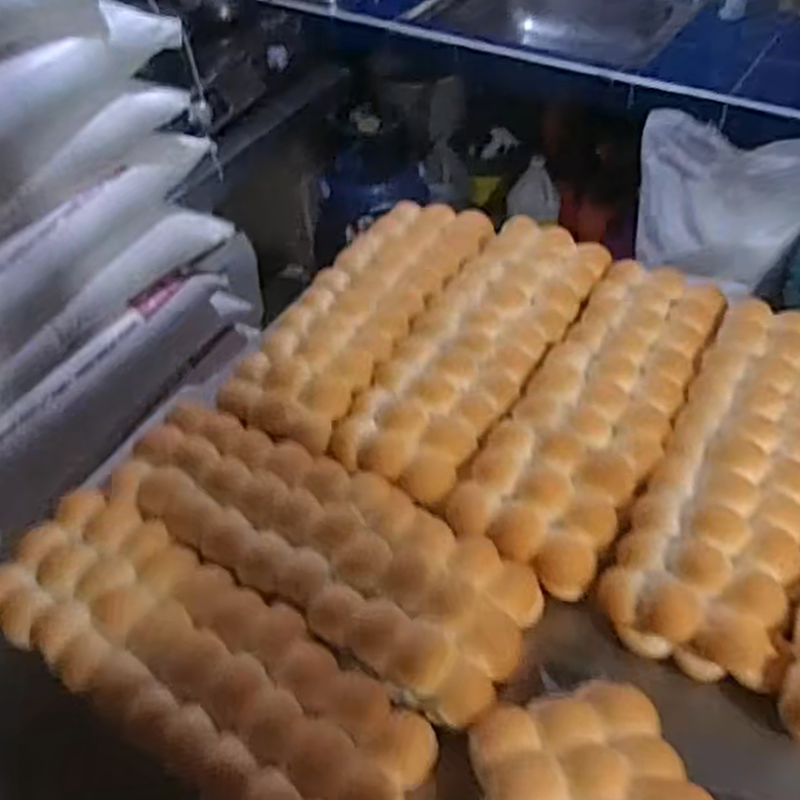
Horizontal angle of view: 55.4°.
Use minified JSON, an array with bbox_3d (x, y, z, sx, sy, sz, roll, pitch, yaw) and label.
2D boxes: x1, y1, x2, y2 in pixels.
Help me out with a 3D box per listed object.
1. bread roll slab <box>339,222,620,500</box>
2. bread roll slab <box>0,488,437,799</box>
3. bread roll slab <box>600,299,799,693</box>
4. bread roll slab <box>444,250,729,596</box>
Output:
[{"bbox_3d":[0.086,-0.064,0.817,0.145,0.035,0.393,22,54,24],"label":"bread roll slab"},{"bbox_3d":[-0.169,0.211,0.615,0.388,0.042,0.139,25,55,26],"label":"bread roll slab"},{"bbox_3d":[0.314,0.055,0.701,0.140,0.051,0.393,19,53,22],"label":"bread roll slab"},{"bbox_3d":[0.207,-0.002,0.766,0.143,0.037,0.401,23,54,24],"label":"bread roll slab"}]

